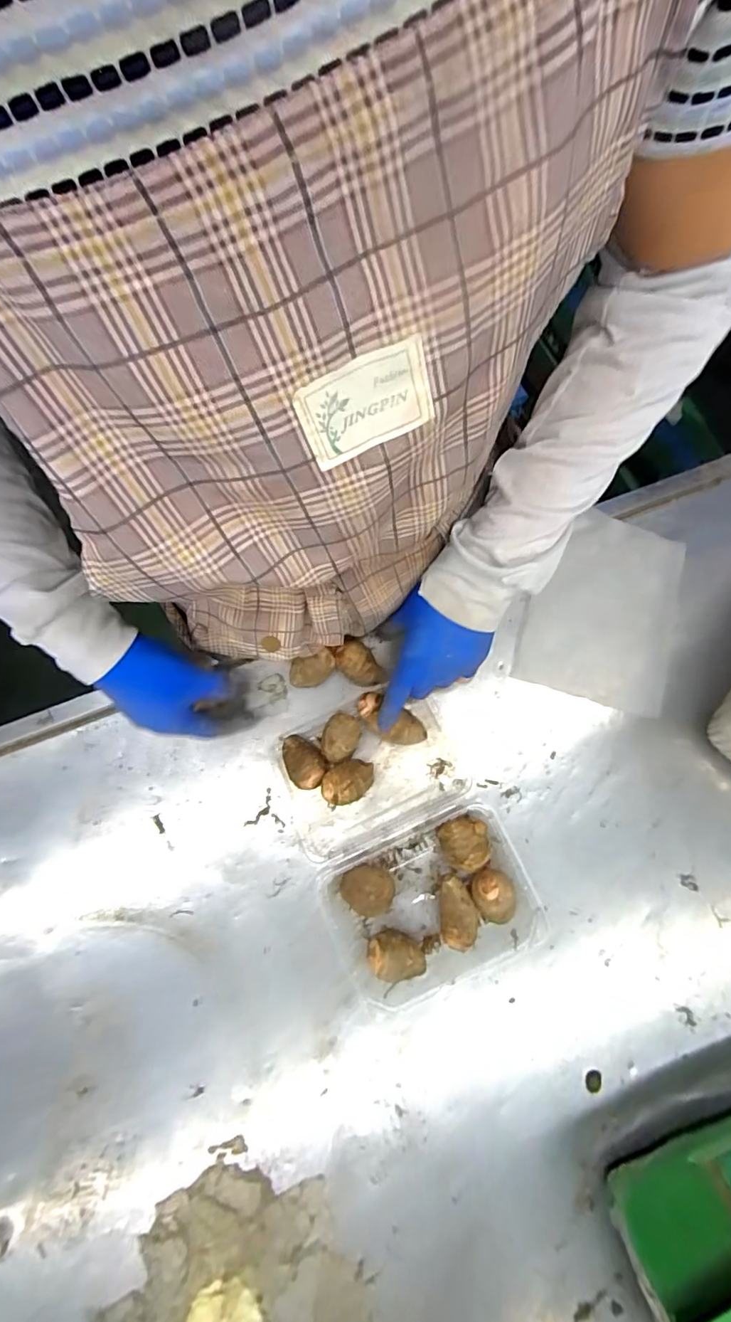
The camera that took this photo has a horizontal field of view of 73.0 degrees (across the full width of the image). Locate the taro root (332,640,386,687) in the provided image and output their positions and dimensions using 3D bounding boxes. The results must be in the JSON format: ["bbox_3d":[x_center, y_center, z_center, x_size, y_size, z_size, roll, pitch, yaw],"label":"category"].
[{"bbox_3d":[-0.007,0.006,0.501,0.033,0.039,0.056,-41,81,-7],"label":"taro root"}]

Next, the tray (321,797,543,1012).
[{"bbox_3d":[0.060,0.226,0.452,0.171,0.049,0.141,-23,79,-4],"label":"tray"}]

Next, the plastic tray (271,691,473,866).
[{"bbox_3d":[0.001,0.105,0.477,0.172,0.049,0.131,-24,79,-4],"label":"plastic tray"}]

